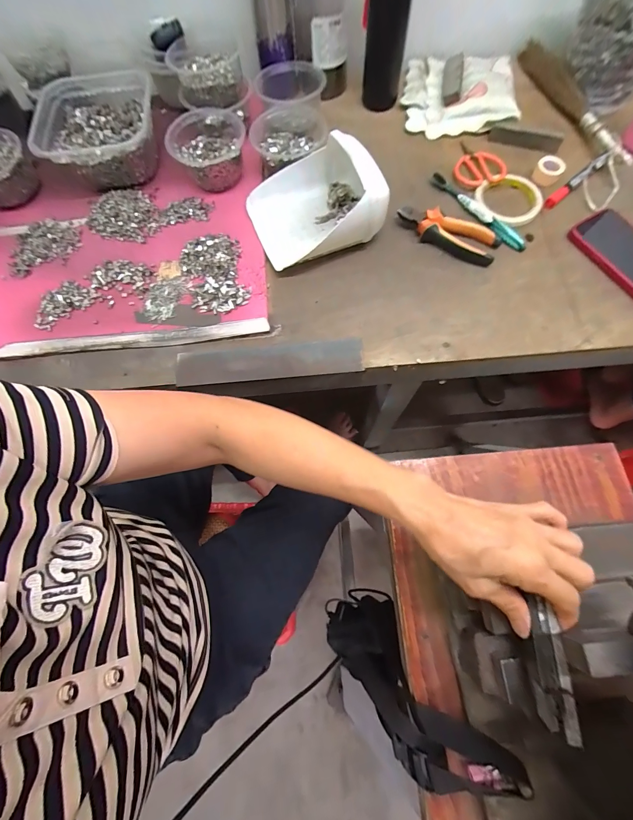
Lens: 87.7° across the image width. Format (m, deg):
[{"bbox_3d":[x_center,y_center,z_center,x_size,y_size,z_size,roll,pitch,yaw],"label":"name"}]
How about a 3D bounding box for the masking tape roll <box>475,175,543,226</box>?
[{"bbox_3d":[0.300,-0.322,0.505,0.100,0.018,0.100,-1,70,3],"label":"masking tape roll"}]

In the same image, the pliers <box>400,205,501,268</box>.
[{"bbox_3d":[0.189,-0.256,0.477,0.147,0.019,0.052,22,73,10],"label":"pliers"}]

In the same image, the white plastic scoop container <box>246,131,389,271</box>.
[{"bbox_3d":[-0.005,-0.296,0.461,0.175,0.081,0.152,-19,75,-4],"label":"white plastic scoop container"}]

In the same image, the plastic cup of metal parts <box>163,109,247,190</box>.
[{"bbox_3d":[-0.168,-0.405,0.509,0.108,0.048,0.123,-8,70,0],"label":"plastic cup of metal parts"}]

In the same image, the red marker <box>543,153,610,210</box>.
[{"bbox_3d":[0.393,-0.346,0.498,0.124,0.014,0.017,-38,73,-10],"label":"red marker"}]

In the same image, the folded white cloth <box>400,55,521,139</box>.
[{"bbox_3d":[0.250,-0.566,0.570,0.183,0.029,0.184,4,77,3],"label":"folded white cloth"}]

